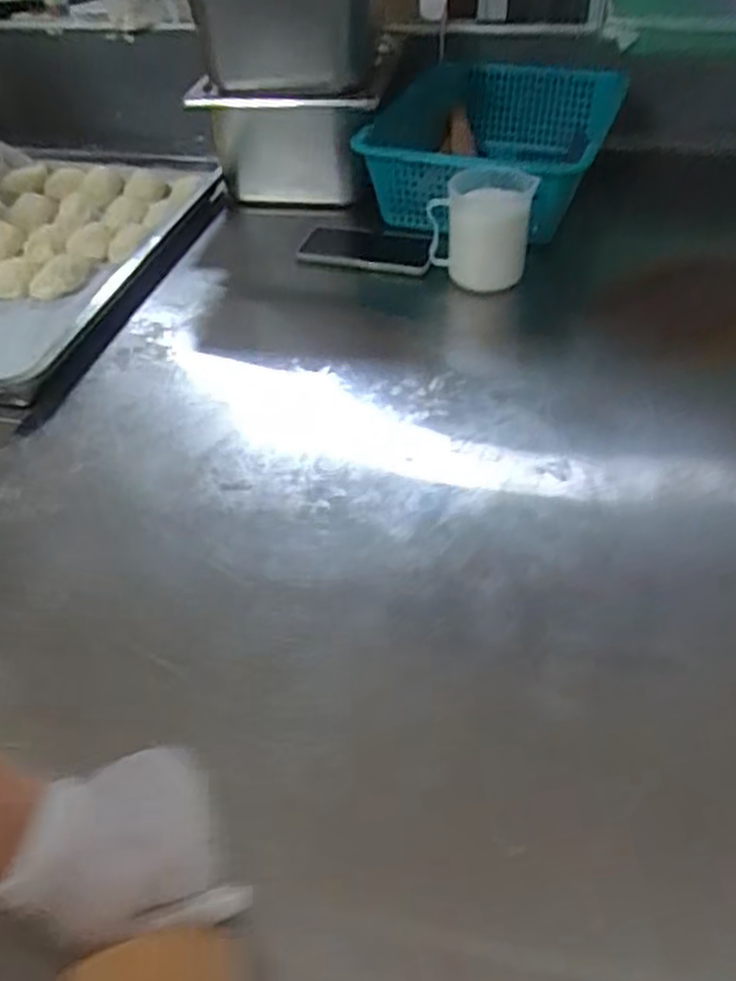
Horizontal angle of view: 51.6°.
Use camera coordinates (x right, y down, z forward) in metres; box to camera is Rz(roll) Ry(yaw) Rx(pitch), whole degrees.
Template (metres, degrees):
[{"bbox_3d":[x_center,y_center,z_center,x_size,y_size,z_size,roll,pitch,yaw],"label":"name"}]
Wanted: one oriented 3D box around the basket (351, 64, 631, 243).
[{"bbox_3d":[0.156,-0.452,1.002,0.297,0.111,0.343,15,47,18],"label":"basket"}]

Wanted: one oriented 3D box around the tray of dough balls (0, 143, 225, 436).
[{"bbox_3d":[-0.478,-0.312,0.986,0.505,0.052,0.568,8,44,13],"label":"tray of dough balls"}]

